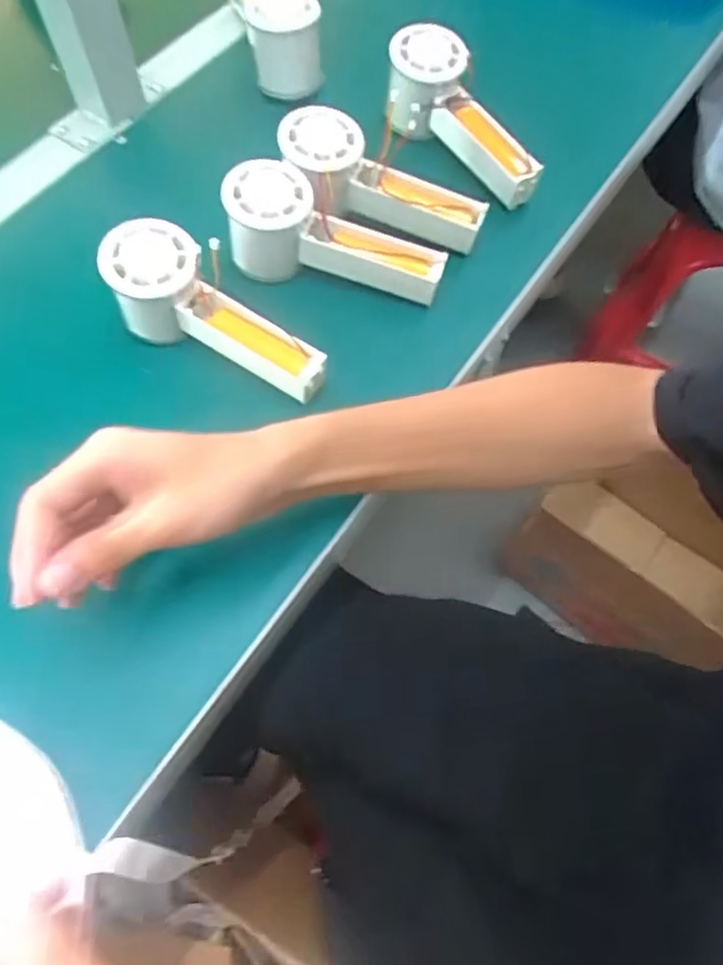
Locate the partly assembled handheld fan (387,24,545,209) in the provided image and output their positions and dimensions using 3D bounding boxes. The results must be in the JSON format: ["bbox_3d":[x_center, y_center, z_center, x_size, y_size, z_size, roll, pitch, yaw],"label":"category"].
[{"bbox_3d":[0.073,-0.274,0.507,0.068,0.048,0.152,-41,90,-19],"label":"partly assembled handheld fan"}]

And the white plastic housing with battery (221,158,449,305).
[{"bbox_3d":[-0.022,-0.165,0.465,0.153,0.060,0.056,16,64,-9],"label":"white plastic housing with battery"}]

